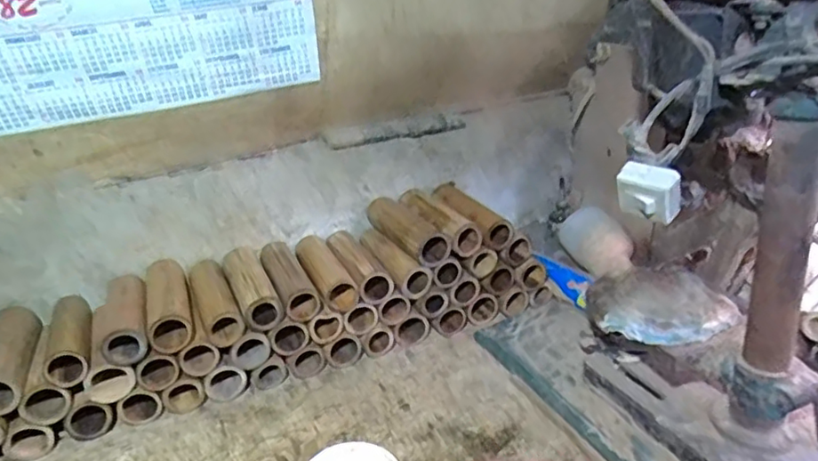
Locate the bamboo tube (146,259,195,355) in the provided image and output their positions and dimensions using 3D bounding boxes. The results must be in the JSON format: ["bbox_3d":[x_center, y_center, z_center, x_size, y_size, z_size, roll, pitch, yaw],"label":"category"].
[{"bbox_3d":[-0.341,0.100,0.840,0.056,0.050,0.178,-14,28,-19],"label":"bamboo tube"}]

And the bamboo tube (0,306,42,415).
[{"bbox_3d":[-0.518,0.160,0.773,0.066,0.055,0.182,-14,28,-20],"label":"bamboo tube"}]

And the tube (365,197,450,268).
[{"bbox_3d":[-0.008,-0.002,0.958,0.059,0.052,0.184,-17,30,-25],"label":"tube"}]

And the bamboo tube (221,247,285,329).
[{"bbox_3d":[-0.236,0.080,0.879,0.054,0.052,0.178,-15,29,-22],"label":"bamboo tube"}]

